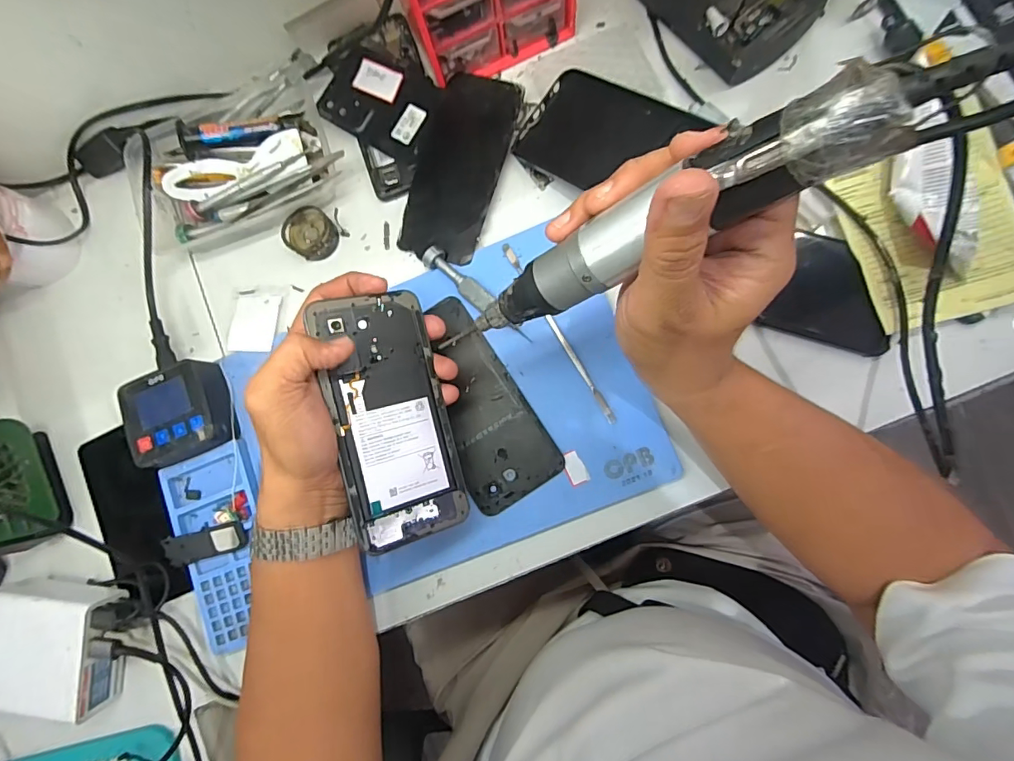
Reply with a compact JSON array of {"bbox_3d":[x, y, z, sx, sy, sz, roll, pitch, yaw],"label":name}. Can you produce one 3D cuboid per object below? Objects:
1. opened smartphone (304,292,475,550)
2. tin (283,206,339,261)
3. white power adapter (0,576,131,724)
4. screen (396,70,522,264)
[{"bbox_3d":[-0.074,0.024,0.325,0.071,0.004,0.160,-15,90,-30],"label":"opened smartphone"},{"bbox_3d":[-0.166,-0.124,0.415,0.041,0.019,0.040,0,83,4],"label":"tin"},{"bbox_3d":[-0.350,0.206,0.381,0.094,0.046,0.091,7,83,5],"label":"white power adapter"},{"bbox_3d":[-0.039,-0.175,0.404,0.069,0.007,0.151,17,89,9],"label":"screen"}]

